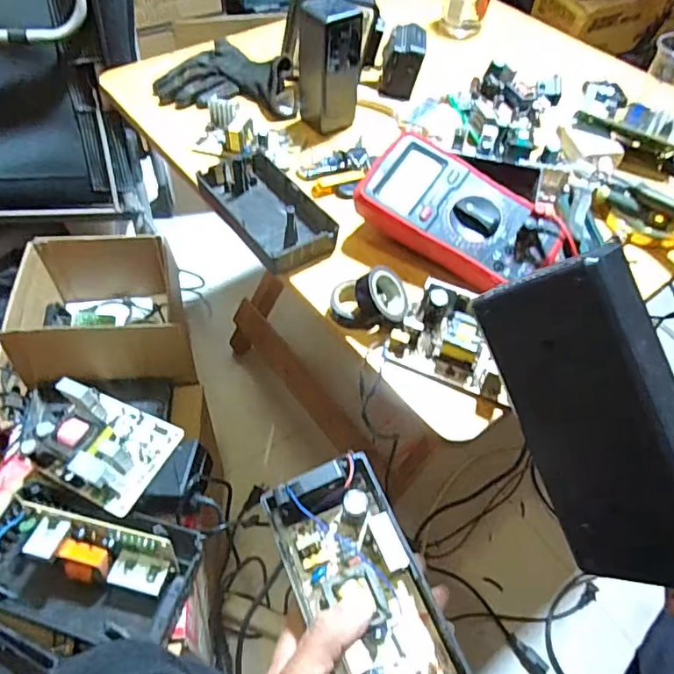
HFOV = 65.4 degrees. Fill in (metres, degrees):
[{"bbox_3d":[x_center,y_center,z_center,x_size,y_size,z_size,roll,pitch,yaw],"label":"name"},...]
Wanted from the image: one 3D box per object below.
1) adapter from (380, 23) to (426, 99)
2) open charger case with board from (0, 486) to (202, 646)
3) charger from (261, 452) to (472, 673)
[{"bbox_3d":[0.083,-0.347,0.664,0.047,0.064,0.070,10,53,3],"label":"adapter"},{"bbox_3d":[-0.266,0.239,0.549,0.225,0.073,0.126,12,53,5],"label":"open charger case with board"},{"bbox_3d":[0.018,0.168,0.344,0.081,0.042,0.165,-20,67,-18],"label":"charger"}]

